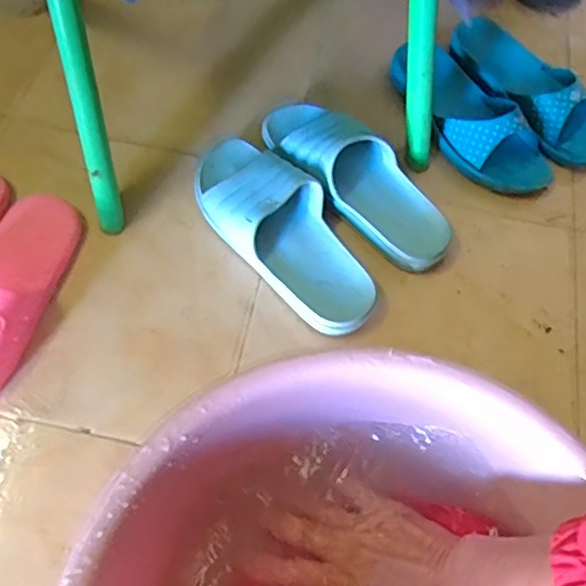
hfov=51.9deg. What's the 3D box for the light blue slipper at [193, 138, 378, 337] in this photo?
[{"bbox_3d":[-0.009,-0.062,0.567,0.091,0.053,0.227,-37,70,-20],"label":"light blue slipper"}]

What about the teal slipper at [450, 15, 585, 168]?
[{"bbox_3d":[0.266,-0.230,0.670,0.088,0.048,0.208,-25,67,-15],"label":"teal slipper"}]

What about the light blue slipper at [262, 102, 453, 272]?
[{"bbox_3d":[0.061,-0.117,0.589,0.074,0.062,0.224,-41,72,-21],"label":"light blue slipper"}]

